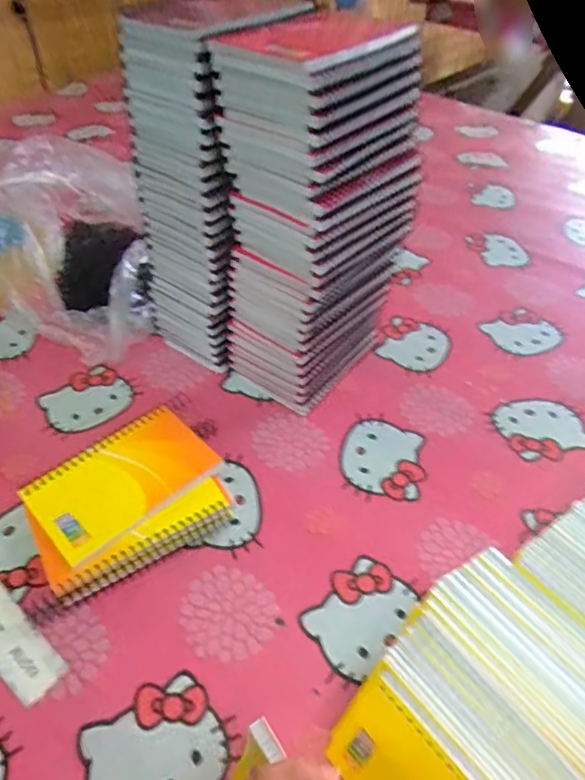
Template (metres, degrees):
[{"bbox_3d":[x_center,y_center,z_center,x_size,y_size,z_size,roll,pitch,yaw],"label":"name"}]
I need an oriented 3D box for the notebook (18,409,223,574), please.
[{"bbox_3d":[-0.129,0.066,0.428,0.130,0.011,0.081,-34,60,-30],"label":"notebook"}]

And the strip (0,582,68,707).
[{"bbox_3d":[-0.194,0.162,0.375,0.106,0.004,0.030,31,52,27],"label":"strip"}]

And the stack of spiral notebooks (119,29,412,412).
[{"bbox_3d":[-0.020,-0.152,0.495,0.198,0.286,0.151,31,52,26],"label":"stack of spiral notebooks"}]

